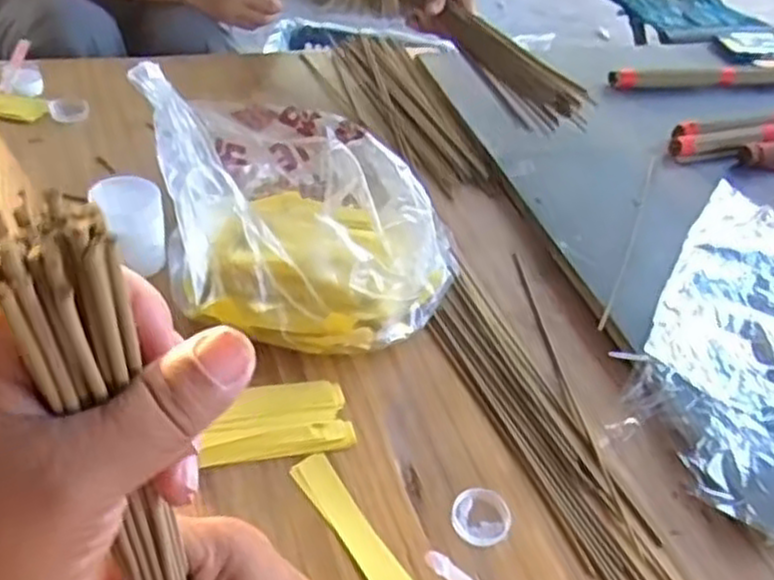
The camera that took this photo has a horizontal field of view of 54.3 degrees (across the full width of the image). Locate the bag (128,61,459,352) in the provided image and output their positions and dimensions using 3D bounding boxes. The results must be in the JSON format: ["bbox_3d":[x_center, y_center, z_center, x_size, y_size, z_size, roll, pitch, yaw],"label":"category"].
[{"bbox_3d":[-0.075,-0.073,0.599,0.259,0.140,0.218,26,44,17],"label":"bag"}]

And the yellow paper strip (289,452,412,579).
[{"bbox_3d":[-0.022,0.149,0.476,0.025,0.004,0.112,-22,51,-30],"label":"yellow paper strip"}]

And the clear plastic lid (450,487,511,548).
[{"bbox_3d":[0.061,0.146,0.487,0.039,0.008,0.037,5,42,-5],"label":"clear plastic lid"}]

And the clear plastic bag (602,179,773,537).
[{"bbox_3d":[0.315,0.035,0.624,0.169,0.037,0.374,26,44,17],"label":"clear plastic bag"}]

